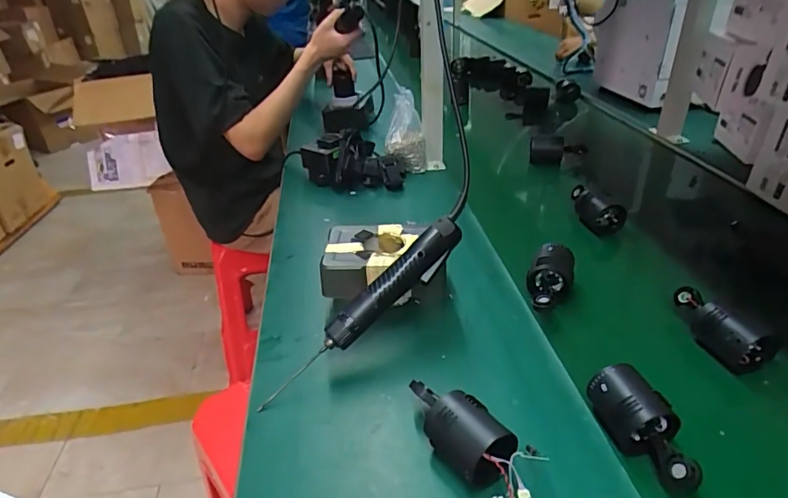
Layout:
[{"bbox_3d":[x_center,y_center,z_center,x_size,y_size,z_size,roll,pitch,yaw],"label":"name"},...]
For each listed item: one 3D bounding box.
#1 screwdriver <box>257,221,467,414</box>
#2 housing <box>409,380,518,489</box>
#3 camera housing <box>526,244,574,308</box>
[{"bbox_3d":[-0.027,0.066,0.543,0.282,0.036,0.030,-42,44,-15],"label":"screwdriver"},{"bbox_3d":[0.053,0.165,0.445,0.049,0.056,0.114,-28,39,-31],"label":"housing"},{"bbox_3d":[0.203,0.041,0.637,0.053,0.047,0.107,8,35,21],"label":"camera housing"}]

